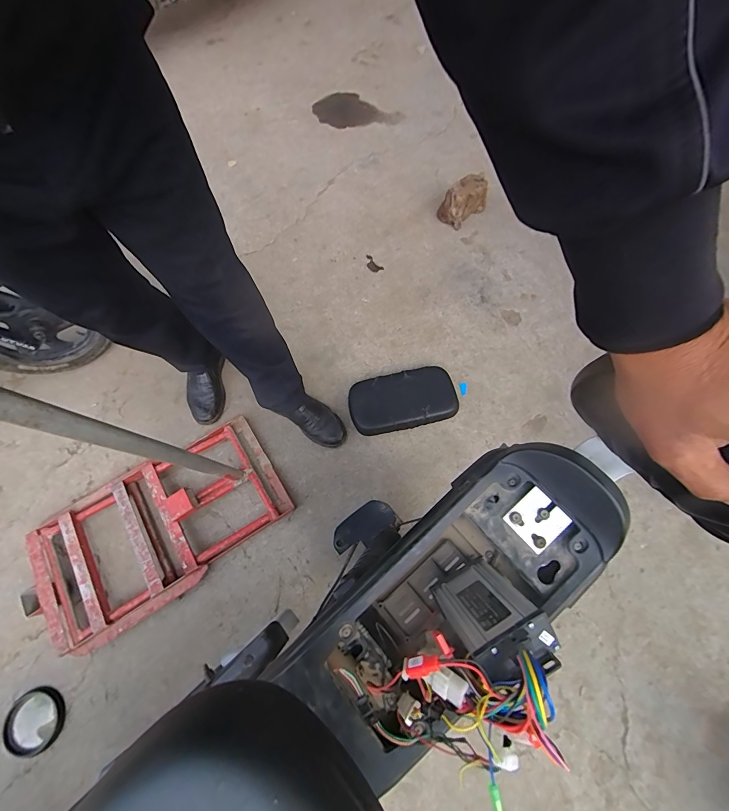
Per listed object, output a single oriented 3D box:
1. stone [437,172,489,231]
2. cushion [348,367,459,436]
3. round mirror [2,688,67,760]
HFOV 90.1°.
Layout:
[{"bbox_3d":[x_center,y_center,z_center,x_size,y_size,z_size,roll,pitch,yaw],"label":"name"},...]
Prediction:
[{"bbox_3d":[0.338,-0.690,1.230,0.155,0.122,0.090,-34,74,-11],"label":"stone"},{"bbox_3d":[0.110,-0.016,1.036,0.298,0.059,0.171,-13,71,-4],"label":"cushion"},{"bbox_3d":[-0.747,0.716,0.826,0.125,0.018,0.121,0,70,1],"label":"round mirror"}]

